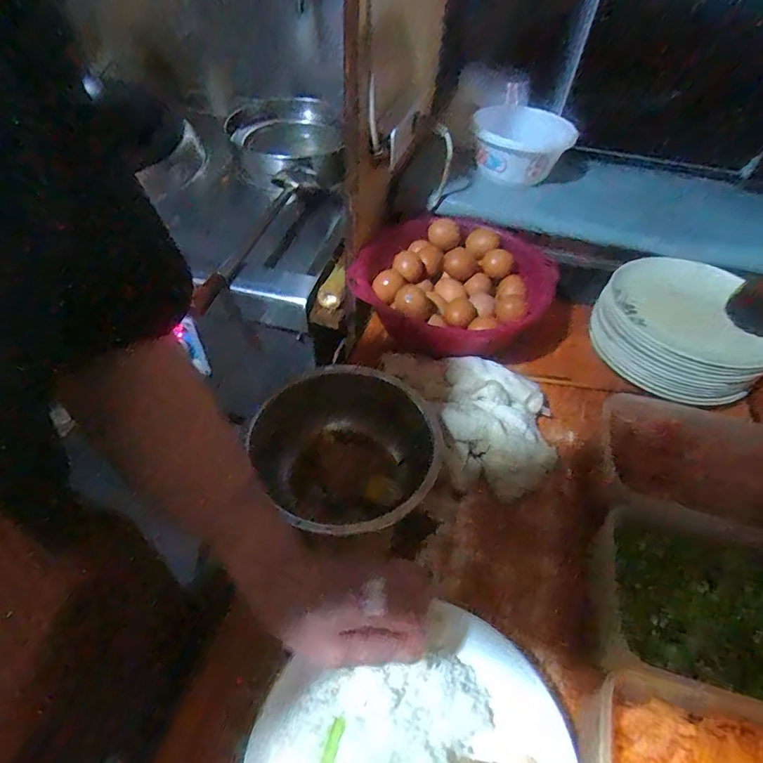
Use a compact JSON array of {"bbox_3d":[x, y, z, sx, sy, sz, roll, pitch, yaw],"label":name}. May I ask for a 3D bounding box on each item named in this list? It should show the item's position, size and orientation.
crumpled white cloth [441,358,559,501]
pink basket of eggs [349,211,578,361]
[{"bbox_3d":[0.142,0.050,0.583,0.143,0.039,0.178,11,49,3],"label":"crumpled white cloth"},{"bbox_3d":[0.114,-0.123,0.691,0.290,0.116,0.234,22,50,12],"label":"pink basket of eggs"}]

